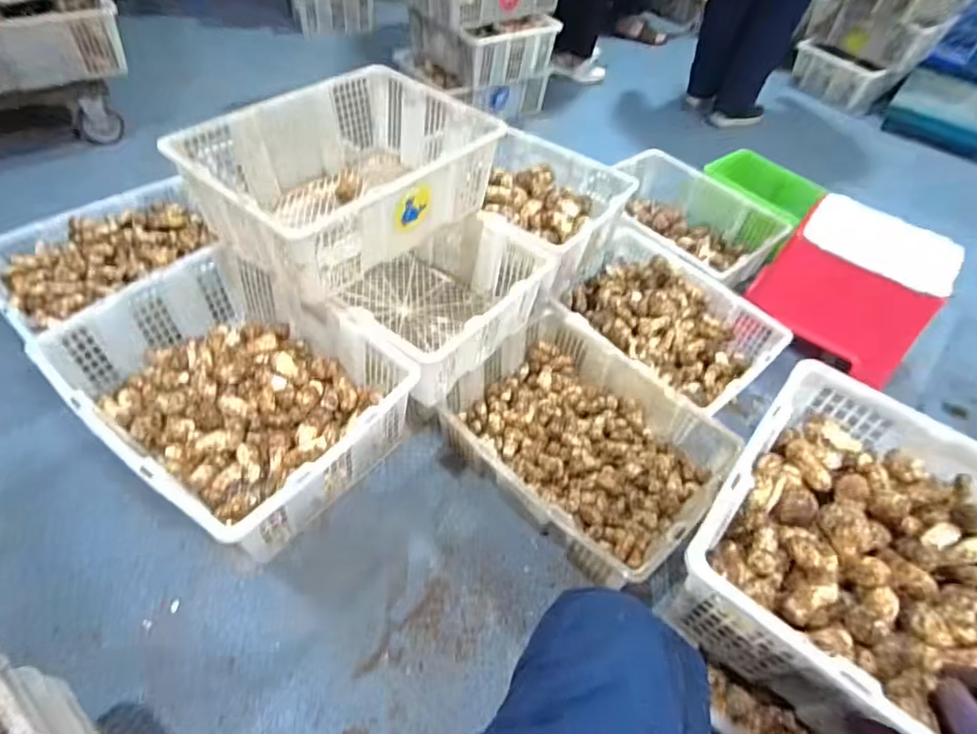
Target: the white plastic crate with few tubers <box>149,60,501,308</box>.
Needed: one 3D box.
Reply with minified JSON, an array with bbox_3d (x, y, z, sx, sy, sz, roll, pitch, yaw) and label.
[{"bbox_3d":[-0.245,-0.324,0.982,0.325,0.173,0.455,33,54,21],"label":"white plastic crate with few tubers"}]

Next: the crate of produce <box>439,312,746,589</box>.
[{"bbox_3d":[0.158,0.143,1.050,0.425,0.150,0.359,36,55,22],"label":"crate of produce"}]

